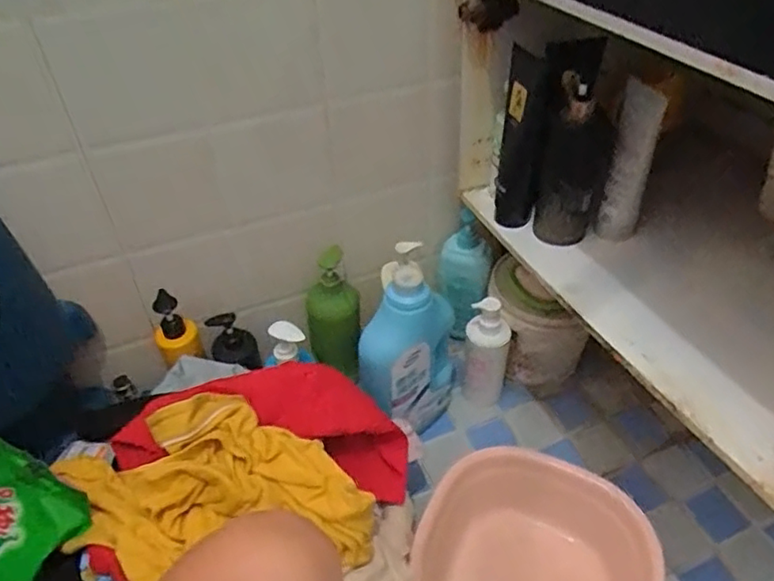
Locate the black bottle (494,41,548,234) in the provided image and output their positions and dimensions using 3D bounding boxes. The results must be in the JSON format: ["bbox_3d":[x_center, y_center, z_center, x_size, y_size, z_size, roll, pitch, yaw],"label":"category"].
[{"bbox_3d":[0.170,-0.183,0.761,0.049,0.218,0.057,4,40,9],"label":"black bottle"}]

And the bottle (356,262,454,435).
[{"bbox_3d":[0.029,0.098,0.852,0.132,0.280,0.102,1,40,5],"label":"bottle"}]

